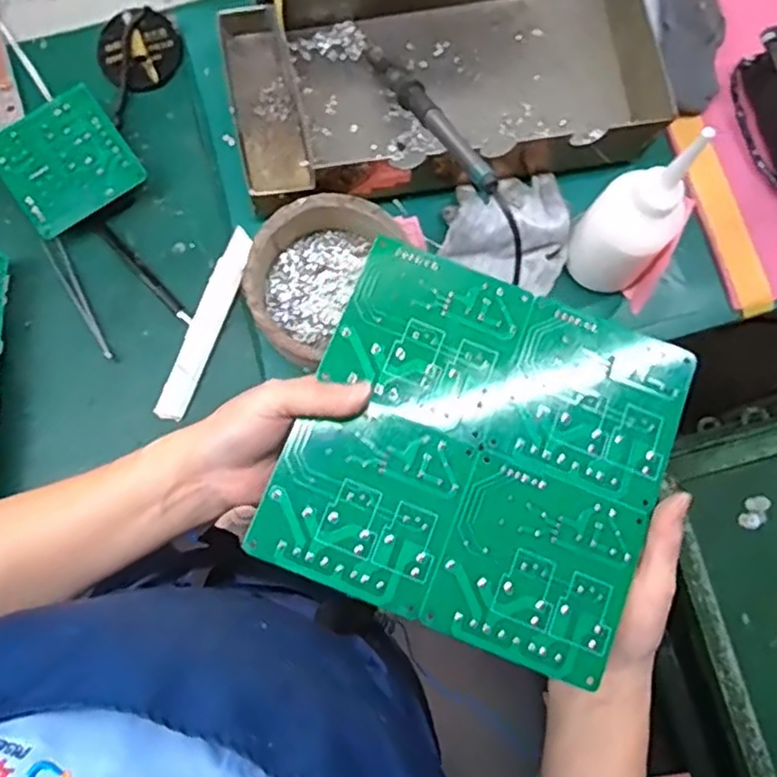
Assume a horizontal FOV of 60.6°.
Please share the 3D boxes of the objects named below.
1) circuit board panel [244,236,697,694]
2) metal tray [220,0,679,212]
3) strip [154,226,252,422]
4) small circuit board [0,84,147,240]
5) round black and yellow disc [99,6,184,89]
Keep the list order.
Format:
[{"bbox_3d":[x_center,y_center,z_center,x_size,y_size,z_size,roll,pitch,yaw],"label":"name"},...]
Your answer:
[{"bbox_3d":[0.048,0.031,0.344,0.182,0.009,0.180,22,79,3],"label":"circuit board panel"},{"bbox_3d":[0.040,-0.253,0.528,0.333,0.060,0.185,-10,80,-4],"label":"metal tray"},{"bbox_3d":[-0.141,-0.050,0.515,0.022,0.009,0.153,19,80,1],"label":"strip"},{"bbox_3d":[-0.253,-0.176,0.527,0.093,0.028,0.093,-37,83,-8],"label":"small circuit board"},{"bbox_3d":[-0.205,-0.280,0.550,0.066,0.020,0.059,-24,82,-6],"label":"round black and yellow disc"}]

